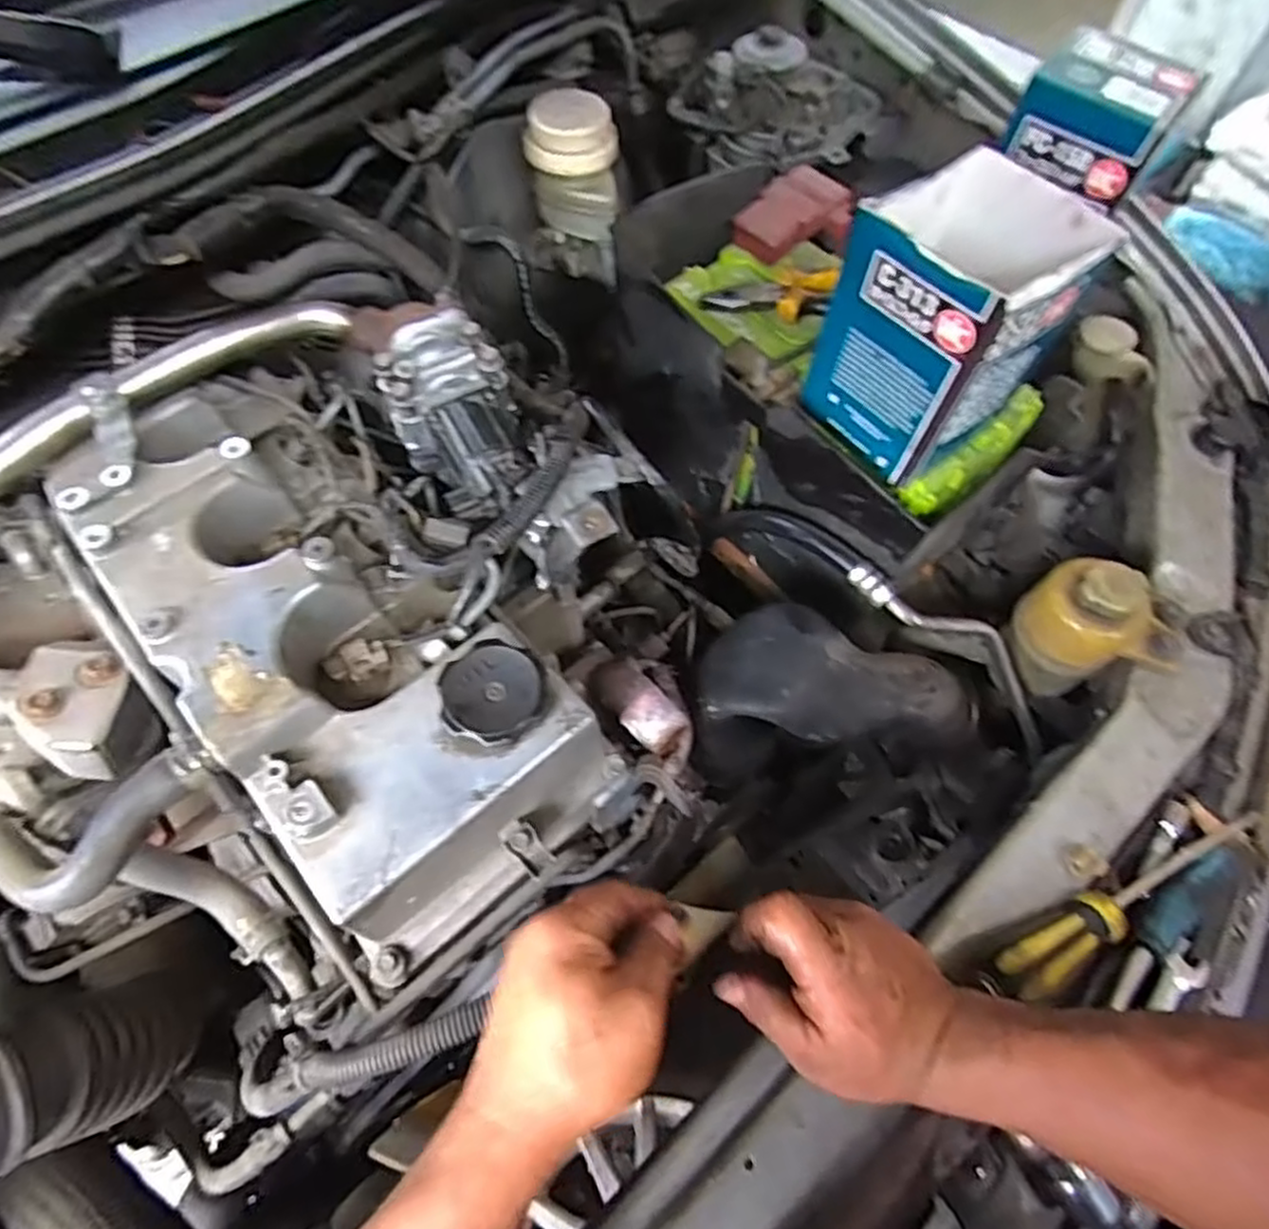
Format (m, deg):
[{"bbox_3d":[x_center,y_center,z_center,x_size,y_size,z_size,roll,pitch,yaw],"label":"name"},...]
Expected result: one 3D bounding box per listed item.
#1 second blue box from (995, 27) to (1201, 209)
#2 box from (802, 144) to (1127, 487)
[{"bbox_3d":[0.342,-0.367,0.543,0.099,0.057,0.101,37,68,16],"label":"second blue box"},{"bbox_3d":[0.208,-0.193,0.501,0.119,0.155,0.114,-34,69,-18],"label":"box"}]

